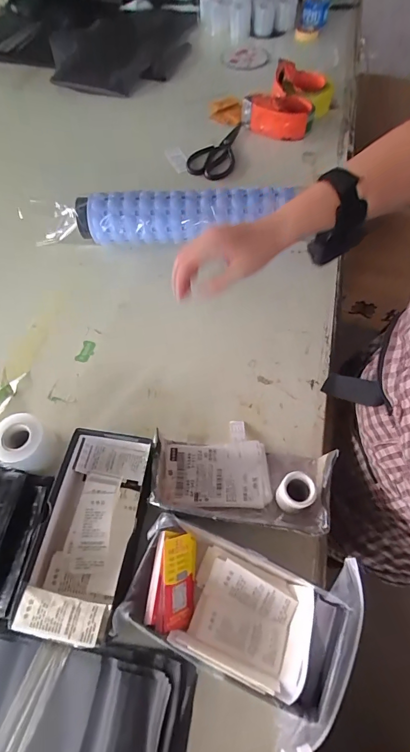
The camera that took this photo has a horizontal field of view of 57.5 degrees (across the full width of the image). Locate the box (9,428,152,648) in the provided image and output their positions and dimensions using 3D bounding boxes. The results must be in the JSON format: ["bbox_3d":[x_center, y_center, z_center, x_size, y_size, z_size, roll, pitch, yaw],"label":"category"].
[{"bbox_3d":[-0.138,0.178,0.454,0.116,0.058,0.228,5,60,5],"label":"box"}]

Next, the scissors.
[{"bbox_3d":[0.042,-0.526,0.867,0.106,0.016,0.190,27,72,18],"label":"scissors"}]

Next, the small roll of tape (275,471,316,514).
[{"bbox_3d":[0.110,0.147,0.464,0.041,0.060,0.040,-1,60,2],"label":"small roll of tape"}]

